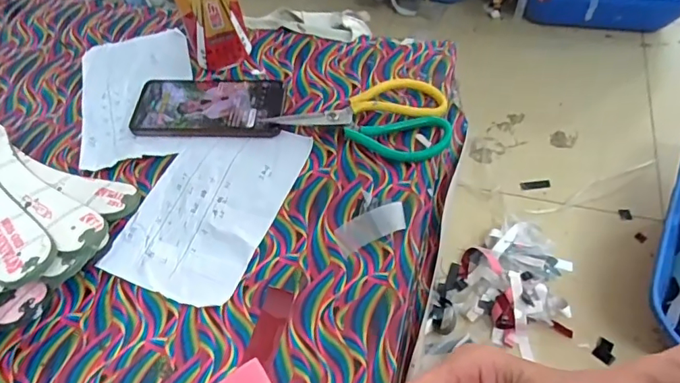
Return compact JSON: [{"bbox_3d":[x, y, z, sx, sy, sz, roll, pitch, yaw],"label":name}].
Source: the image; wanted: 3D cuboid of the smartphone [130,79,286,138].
[{"bbox_3d":[-0.143,-0.095,0.548,0.161,0.015,0.084,2,55,6],"label":"smartphone"}]

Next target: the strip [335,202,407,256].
[{"bbox_3d":[0.029,0.032,0.452,0.065,0.011,0.028,-29,63,3],"label":"strip"}]

